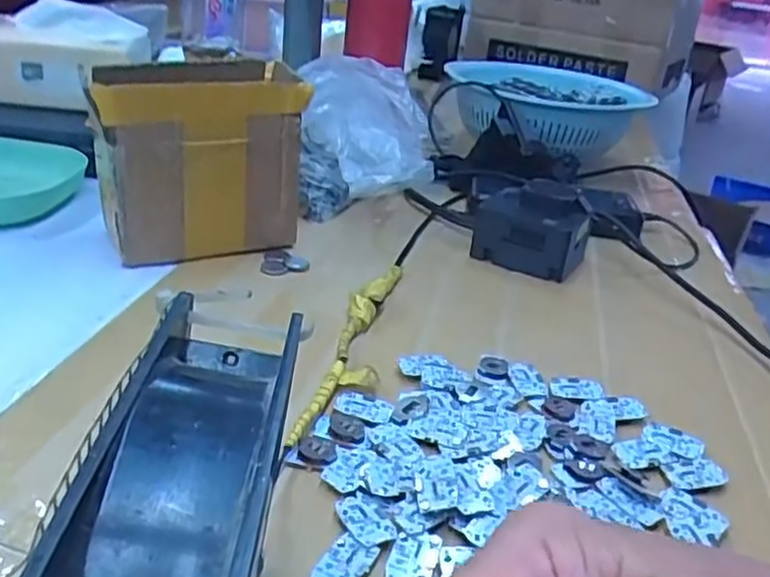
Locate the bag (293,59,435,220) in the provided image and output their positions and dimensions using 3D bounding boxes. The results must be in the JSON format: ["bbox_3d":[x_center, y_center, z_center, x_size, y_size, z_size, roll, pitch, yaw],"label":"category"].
[{"bbox_3d":[-0.018,-0.122,0.589,0.108,0.123,0.085,5,27,-5],"label":"bag"}]

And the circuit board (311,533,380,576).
[{"bbox_3d":[-0.016,0.106,0.272,0.019,0.004,0.027,18,30,21],"label":"circuit board"}]

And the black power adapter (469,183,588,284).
[{"bbox_3d":[0.116,-0.045,0.552,0.083,0.057,0.060,20,29,22],"label":"black power adapter"}]

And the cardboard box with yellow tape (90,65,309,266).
[{"bbox_3d":[-0.131,-0.088,0.497,0.132,0.130,0.082,-5,30,-21],"label":"cardboard box with yellow tape"}]

